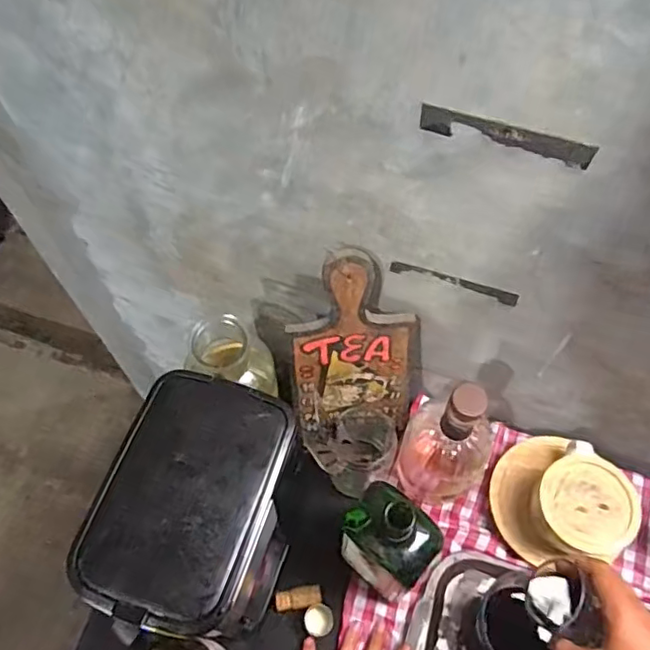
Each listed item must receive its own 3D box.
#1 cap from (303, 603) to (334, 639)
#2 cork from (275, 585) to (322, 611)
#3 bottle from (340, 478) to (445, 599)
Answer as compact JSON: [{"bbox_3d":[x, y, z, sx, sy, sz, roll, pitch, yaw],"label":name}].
[{"bbox_3d":[-0.006,0.325,0.645,0.032,0.013,0.033,0,60,1],"label":"cap"},{"bbox_3d":[-0.029,0.306,0.657,0.051,0.017,0.022,-7,60,-3],"label":"cork"},{"bbox_3d":[0.067,0.219,0.583,0.065,0.214,0.081,-40,67,-20],"label":"bottle"}]

